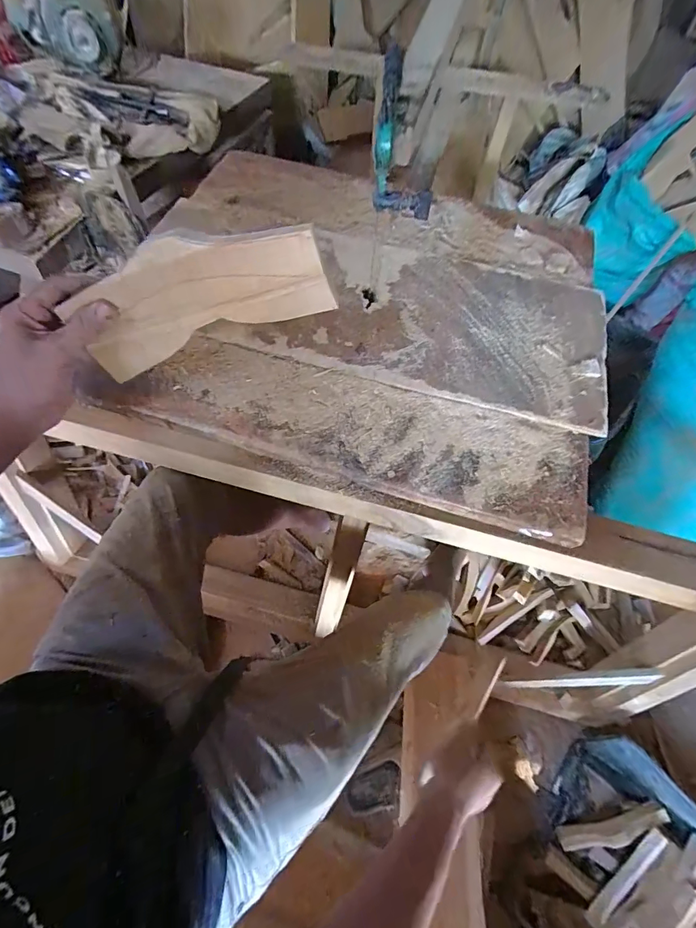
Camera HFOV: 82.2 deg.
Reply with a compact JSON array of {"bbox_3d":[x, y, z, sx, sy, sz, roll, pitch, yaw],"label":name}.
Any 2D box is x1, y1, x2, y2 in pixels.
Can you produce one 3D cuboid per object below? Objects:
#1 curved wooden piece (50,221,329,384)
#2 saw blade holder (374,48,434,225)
[{"bbox_3d":[-0.136,-0.151,0.358,0.231,0.093,0.011,-15,38,11],"label":"curved wooden piece"},{"bbox_3d":[0.044,-0.300,0.389,0.044,0.135,0.059,13,60,28],"label":"saw blade holder"}]

